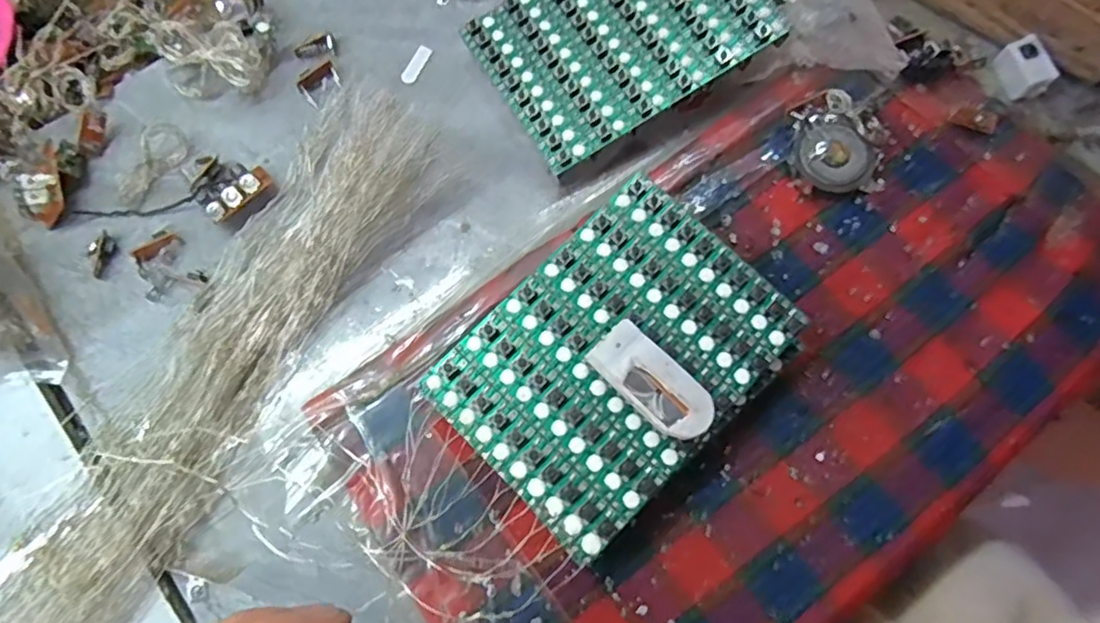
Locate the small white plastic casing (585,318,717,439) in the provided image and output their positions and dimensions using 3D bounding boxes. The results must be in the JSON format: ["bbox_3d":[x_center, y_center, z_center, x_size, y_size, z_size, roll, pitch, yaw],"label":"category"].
[{"bbox_3d":[0.040,0.028,0.243,0.050,0.012,0.024,43,79,9],"label":"small white plastic casing"}]

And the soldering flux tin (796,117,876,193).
[{"bbox_3d":[0.136,-0.074,0.302,0.034,0.012,0.035,0,76,-1],"label":"soldering flux tin"}]

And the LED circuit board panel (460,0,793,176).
[{"bbox_3d":[0.034,-0.136,0.302,0.130,0.004,0.091,-32,77,0],"label":"LED circuit board panel"}]

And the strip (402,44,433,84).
[{"bbox_3d":[-0.068,-0.128,0.320,0.007,0.004,0.024,24,77,5],"label":"strip"}]

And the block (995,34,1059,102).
[{"bbox_3d":[0.238,-0.122,0.314,0.014,0.017,0.027,-15,77,-5],"label":"block"}]

